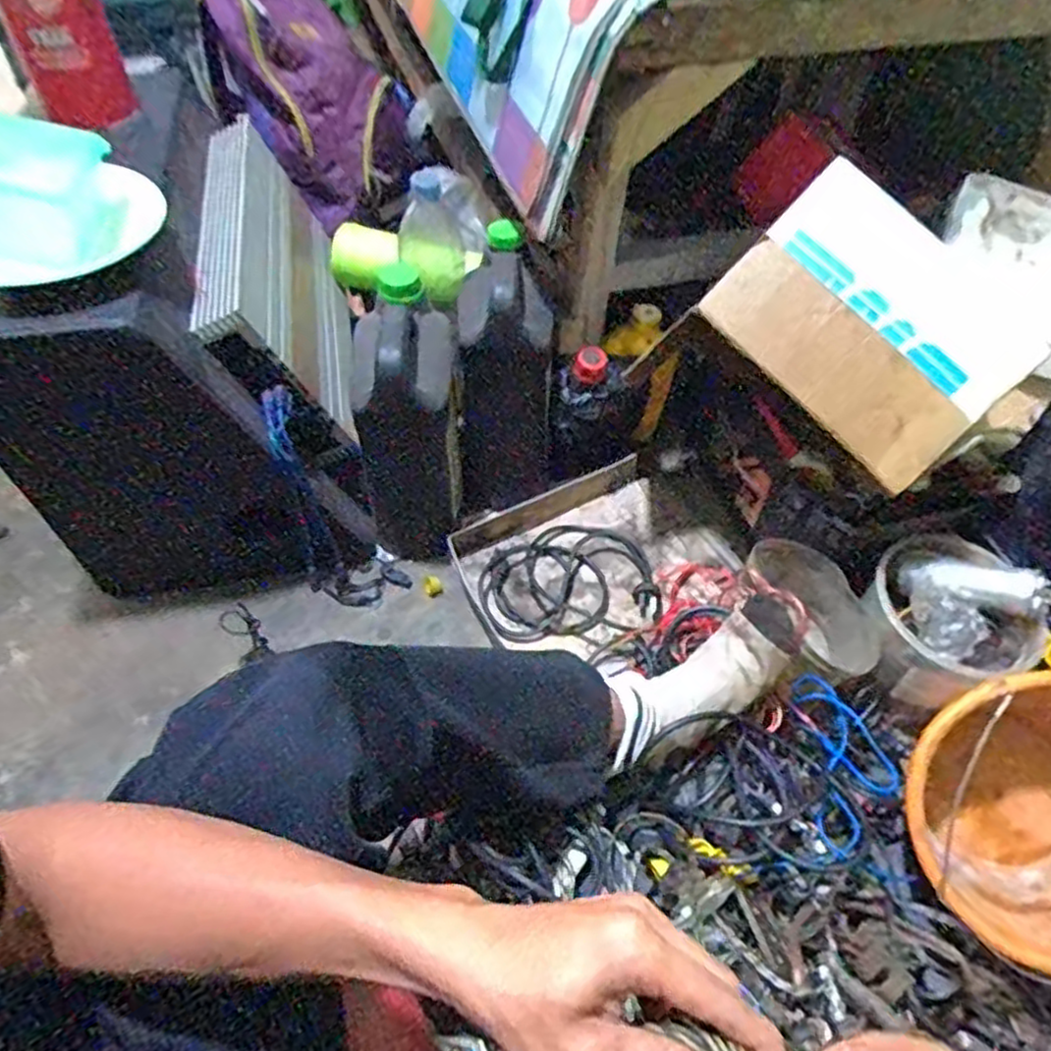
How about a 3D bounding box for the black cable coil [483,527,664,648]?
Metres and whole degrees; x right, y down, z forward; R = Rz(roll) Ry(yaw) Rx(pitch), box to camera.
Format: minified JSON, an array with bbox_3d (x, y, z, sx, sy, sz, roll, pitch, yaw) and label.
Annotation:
[{"bbox_3d":[0.056,0.073,0.930,0.225,0.026,0.178,2,53,-1],"label":"black cable coil"}]

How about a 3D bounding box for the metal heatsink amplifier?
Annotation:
[{"bbox_3d":[-0.304,-0.309,0.870,0.060,0.260,0.408,-22,54,14],"label":"metal heatsink amplifier"}]

